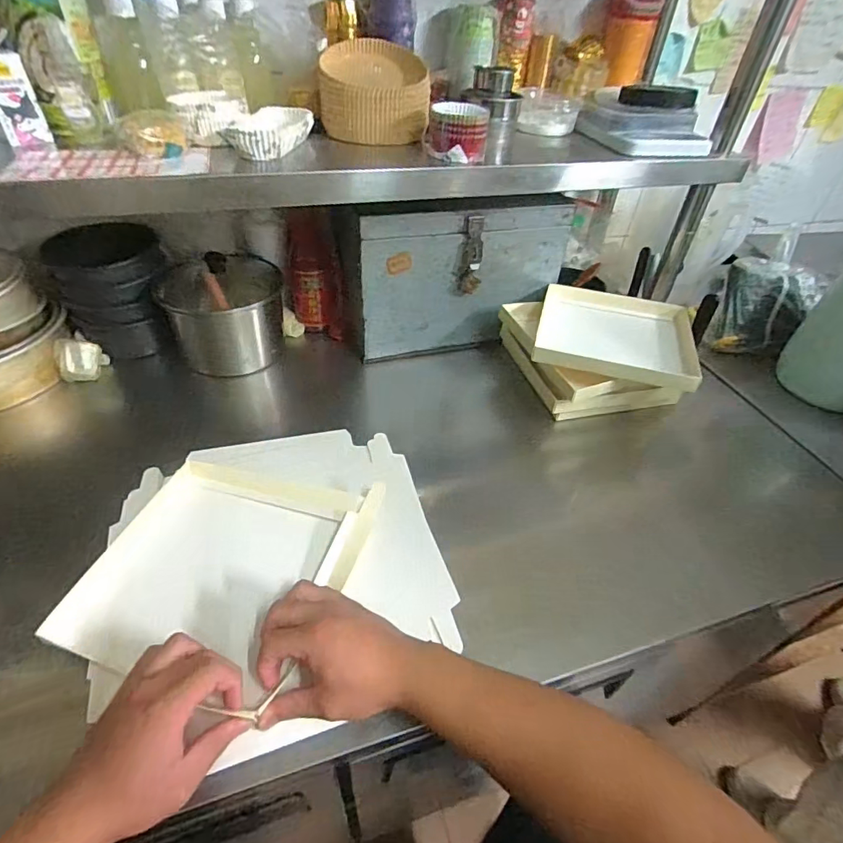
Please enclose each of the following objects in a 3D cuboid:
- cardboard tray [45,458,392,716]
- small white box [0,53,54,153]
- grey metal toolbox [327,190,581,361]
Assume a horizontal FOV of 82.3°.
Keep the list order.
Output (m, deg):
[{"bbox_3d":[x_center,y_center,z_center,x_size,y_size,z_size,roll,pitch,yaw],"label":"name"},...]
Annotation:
[{"bbox_3d":[-0.199,0.150,0.512,0.236,0.032,0.245,16,44,11],"label":"cardboard tray"},{"bbox_3d":[-0.475,-0.372,0.568,0.043,0.096,0.025,-20,49,-25],"label":"small white box"},{"bbox_3d":[0.044,-0.268,0.829,0.350,0.253,0.157,-9,45,-14],"label":"grey metal toolbox"}]

